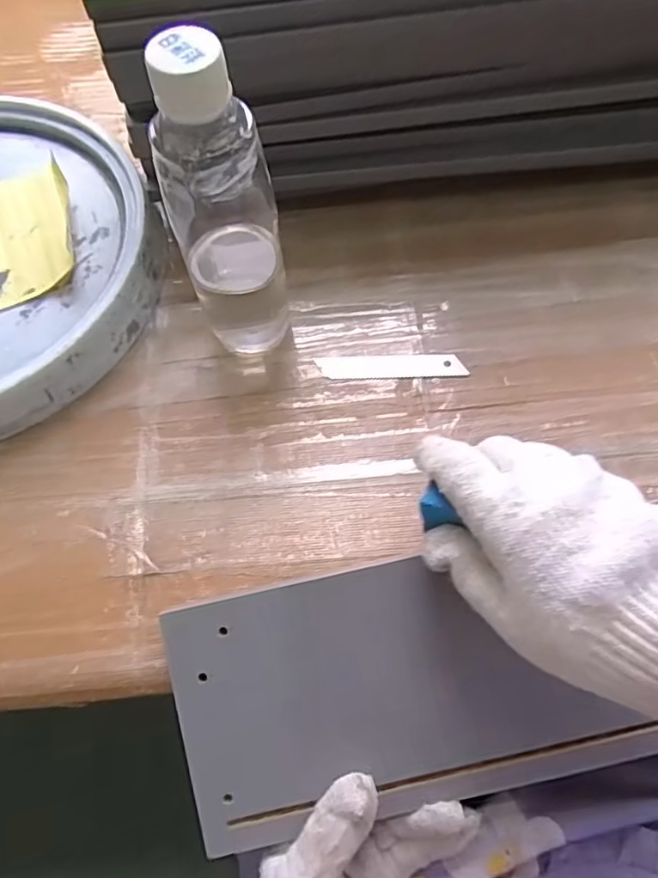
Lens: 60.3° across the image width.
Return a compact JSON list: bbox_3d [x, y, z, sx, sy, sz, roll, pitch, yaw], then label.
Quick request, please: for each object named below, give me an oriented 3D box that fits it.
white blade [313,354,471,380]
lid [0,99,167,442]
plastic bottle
[{"bbox_3d":[0.042,-0.049,0.385,0.099,0.004,0.017,-1,65,0],"label":"white blade"},{"bbox_3d":[-0.267,-0.138,0.416,0.266,0.038,0.309,-23,67,-9],"label":"lid"},{"bbox_3d":[-0.053,-0.111,0.314,0.057,0.193,0.056,-11,65,-4],"label":"plastic bottle"}]

